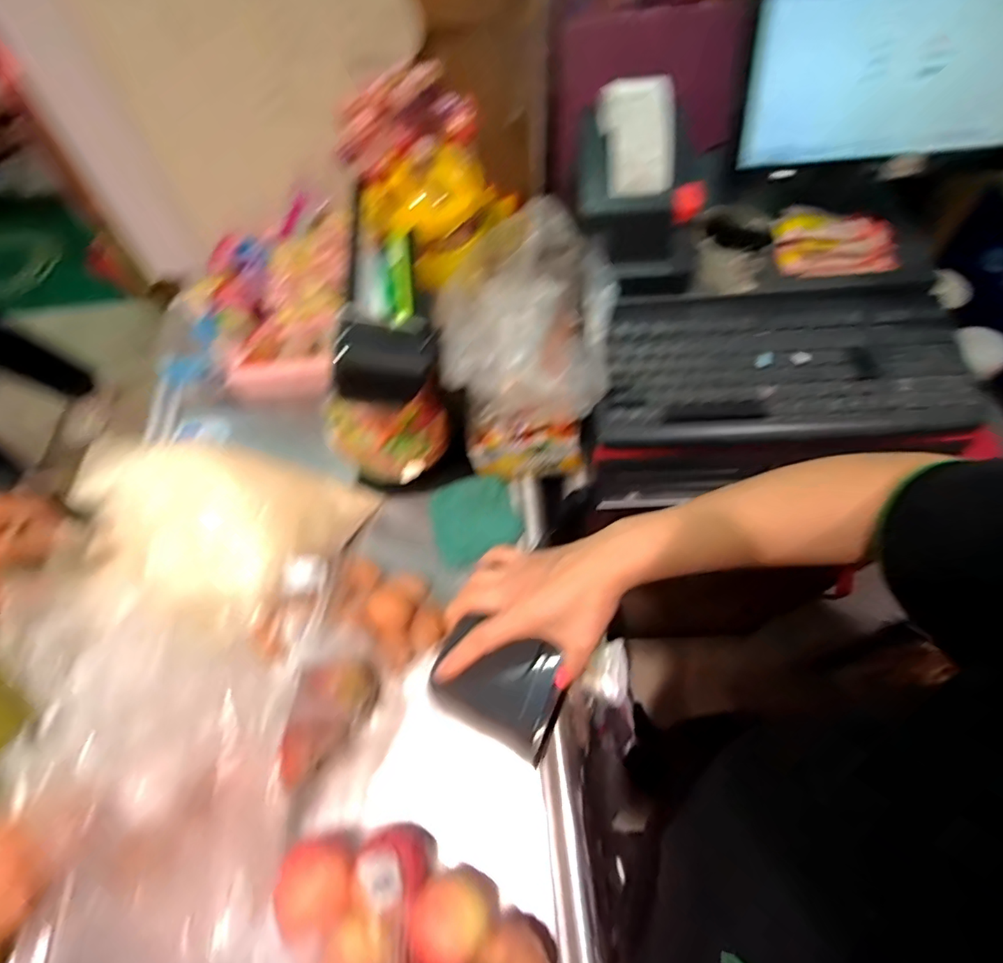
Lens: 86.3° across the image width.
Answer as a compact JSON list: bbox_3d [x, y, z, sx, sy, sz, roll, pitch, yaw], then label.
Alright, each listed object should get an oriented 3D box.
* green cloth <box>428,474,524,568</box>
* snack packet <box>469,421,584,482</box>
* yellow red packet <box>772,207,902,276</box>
[{"bbox_3d":[-0.032,0.044,0.645,0.098,0.012,0.096,-20,82,-2],"label":"green cloth"},{"bbox_3d":[0.029,-0.041,0.645,0.126,0.070,0.049,-4,63,1],"label":"snack packet"},{"bbox_3d":[0.381,-0.274,0.617,0.132,0.043,0.072,3,63,5],"label":"yellow red packet"}]

